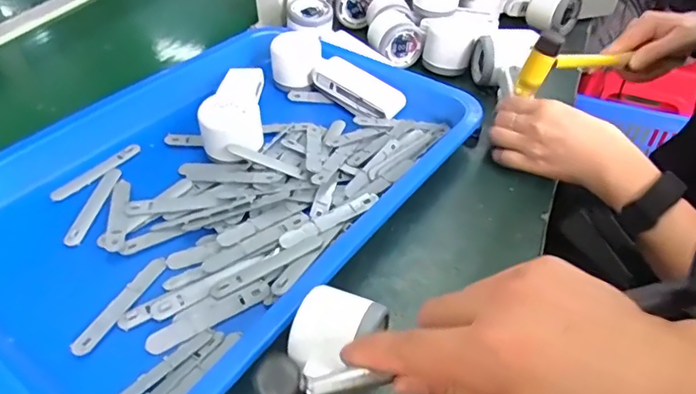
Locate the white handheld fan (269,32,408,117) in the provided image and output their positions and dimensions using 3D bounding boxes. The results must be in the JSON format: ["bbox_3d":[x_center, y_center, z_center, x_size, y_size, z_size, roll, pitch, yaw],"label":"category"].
[{"bbox_3d":[-0.014,-0.134,0.595,0.165,0.048,0.067,27,48,8],"label":"white handheld fan"}]

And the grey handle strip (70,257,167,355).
[{"bbox_3d":[-0.172,0.080,0.394,0.015,0.005,0.093,15,46,16],"label":"grey handle strip"}]

